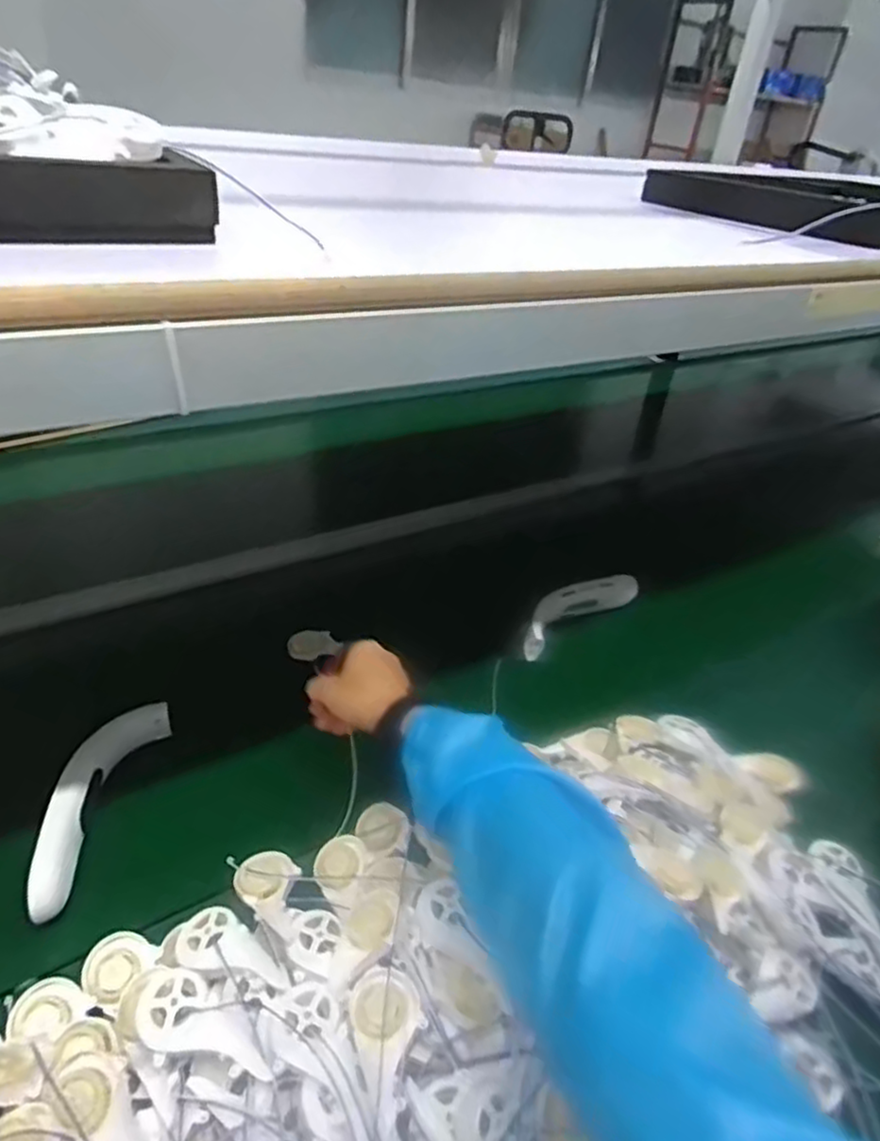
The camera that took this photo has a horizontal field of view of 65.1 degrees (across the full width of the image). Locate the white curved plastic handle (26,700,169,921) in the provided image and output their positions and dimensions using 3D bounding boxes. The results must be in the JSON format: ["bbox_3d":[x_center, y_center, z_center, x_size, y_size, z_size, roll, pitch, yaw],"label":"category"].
[{"bbox_3d":[-0.292,0.187,0.573,0.043,0.042,0.199,9,35,2],"label":"white curved plastic handle"}]

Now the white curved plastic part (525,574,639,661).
[{"bbox_3d":[0.175,0.049,0.869,0.188,0.052,0.046,-20,44,-33],"label":"white curved plastic part"}]

